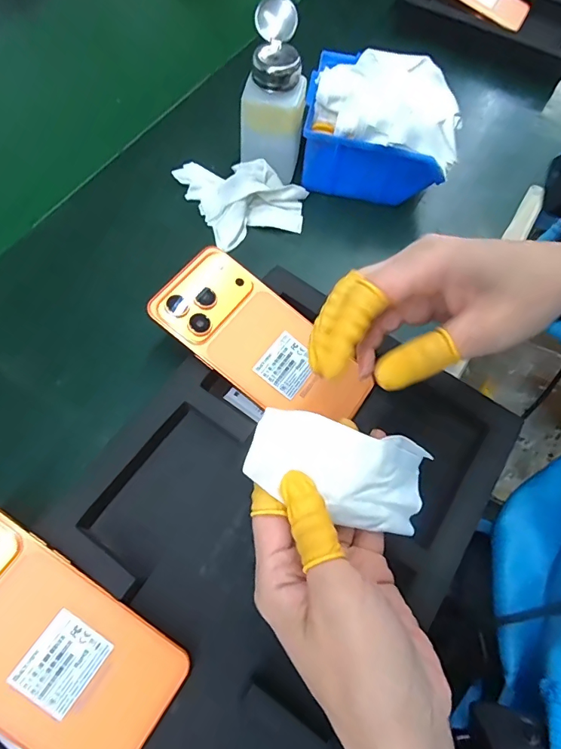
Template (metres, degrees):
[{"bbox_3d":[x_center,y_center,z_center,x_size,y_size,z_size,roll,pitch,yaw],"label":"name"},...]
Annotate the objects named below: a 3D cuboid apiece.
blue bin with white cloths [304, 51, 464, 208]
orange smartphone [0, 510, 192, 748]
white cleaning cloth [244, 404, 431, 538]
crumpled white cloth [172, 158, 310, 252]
[{"bbox_3d":[0.096,-0.236,0.426,0.135,0.103,0.118,13,64,3],"label":"blue bin with white cloths"},{"bbox_3d":[-0.134,0.142,0.236,0.163,0.008,0.077,38,70,-1],"label":"orange smartphone"},{"bbox_3d":[0.034,0.048,0.227,0.099,0.024,0.049,22,66,-12],"label":"white cleaning cloth"},{"bbox_3d":[-0.035,-0.175,0.411,0.099,0.025,0.105,-20,67,-12],"label":"crumpled white cloth"}]

